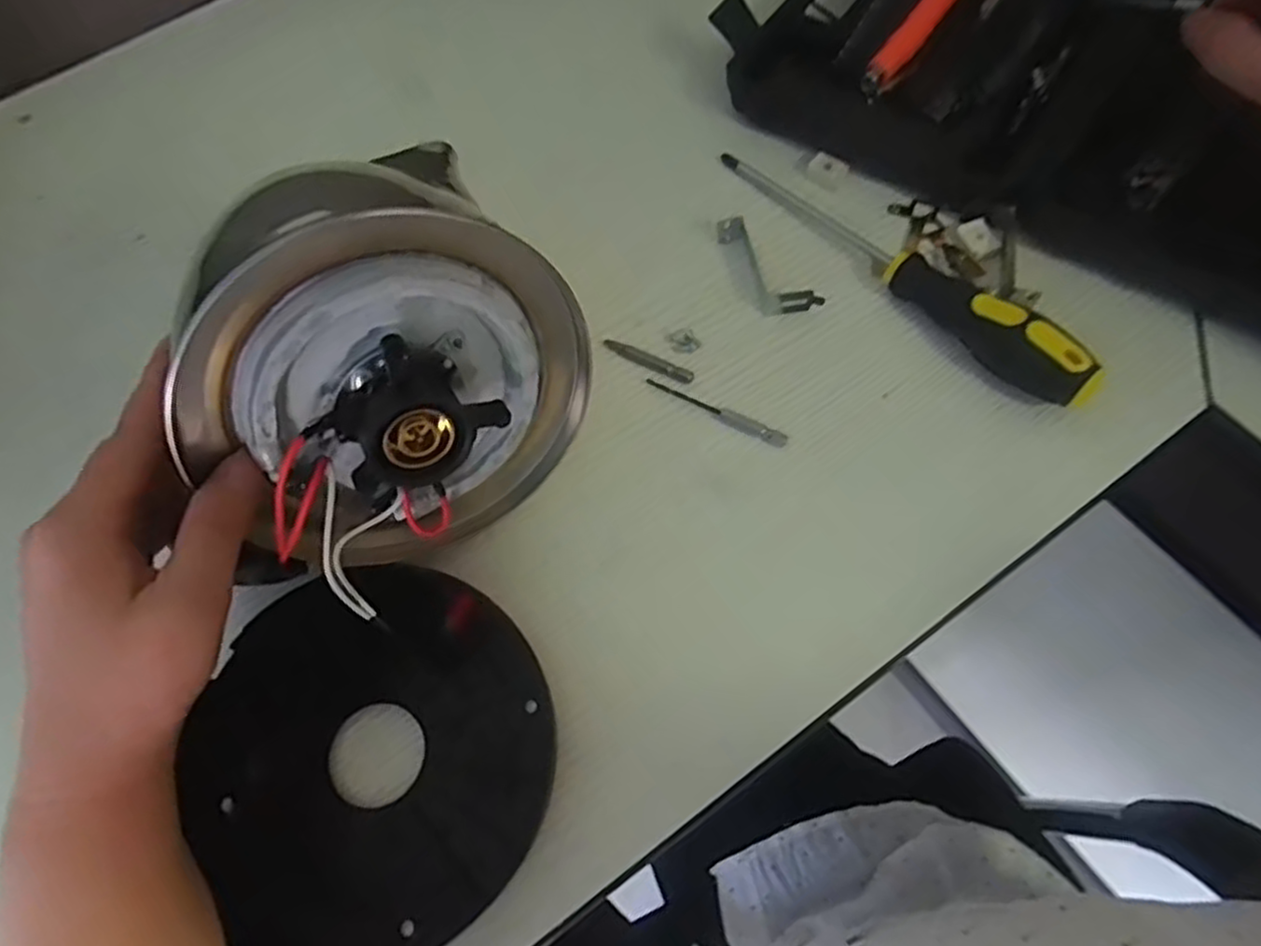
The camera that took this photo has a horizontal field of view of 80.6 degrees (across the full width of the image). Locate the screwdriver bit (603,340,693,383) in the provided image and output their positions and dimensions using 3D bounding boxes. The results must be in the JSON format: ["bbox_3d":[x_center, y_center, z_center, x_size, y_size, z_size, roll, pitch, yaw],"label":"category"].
[{"bbox_3d":[0.008,-0.056,0.363,0.048,0.004,0.008,27,70,14],"label":"screwdriver bit"}]

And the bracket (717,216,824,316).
[{"bbox_3d":[0.065,-0.103,0.376,0.023,0.015,0.066,-36,69,-12],"label":"bracket"}]

